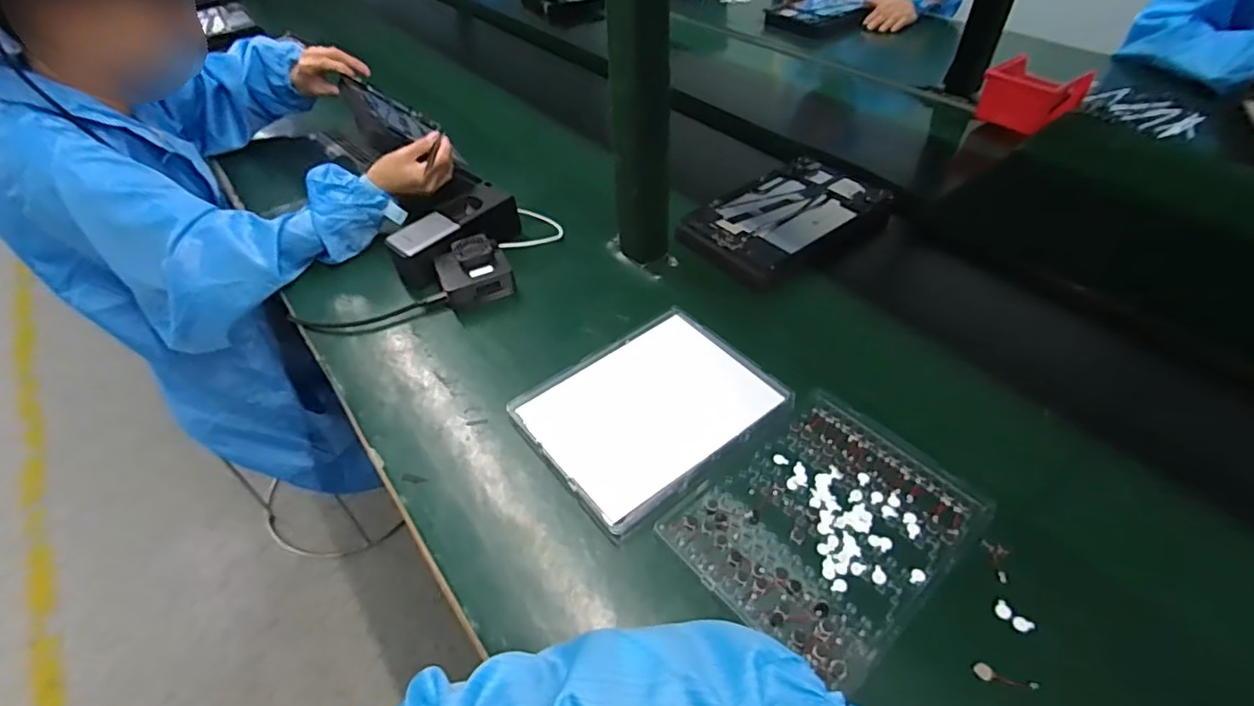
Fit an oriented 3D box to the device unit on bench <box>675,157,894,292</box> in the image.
[{"bbox_3d":[0.203,-0.175,0.739,0.268,0.020,0.159,-31,52,-25],"label":"device unit on bench"}]

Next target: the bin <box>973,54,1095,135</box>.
[{"bbox_3d":[0.634,-0.407,0.908,0.136,0.072,0.100,-26,50,-21],"label":"bin"}]

